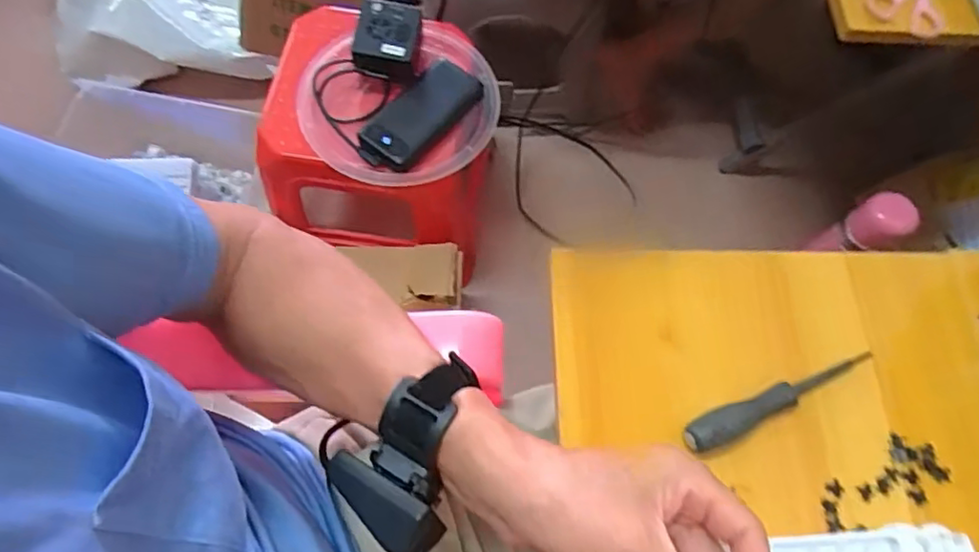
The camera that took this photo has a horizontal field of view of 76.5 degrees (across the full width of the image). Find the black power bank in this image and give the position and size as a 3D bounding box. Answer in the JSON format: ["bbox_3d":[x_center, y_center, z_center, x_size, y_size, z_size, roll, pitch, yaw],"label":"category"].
[{"bbox_3d":[-0.083,-0.189,0.728,0.071,0.032,0.153,39,71,13],"label":"black power bank"}]

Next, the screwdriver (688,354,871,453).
[{"bbox_3d":[0.189,0.079,0.401,0.145,0.018,0.020,-21,69,-10],"label":"screwdriver"}]

